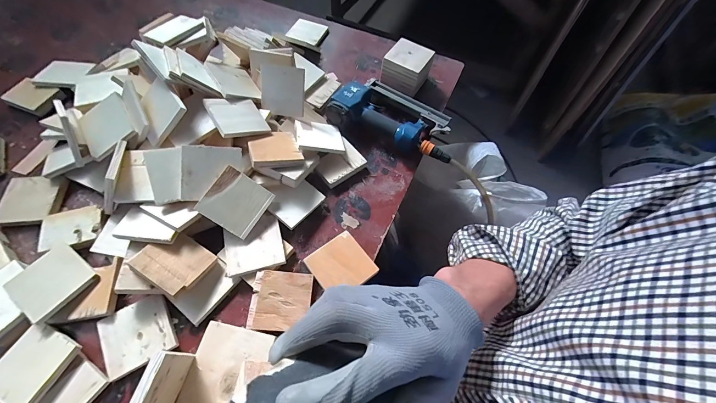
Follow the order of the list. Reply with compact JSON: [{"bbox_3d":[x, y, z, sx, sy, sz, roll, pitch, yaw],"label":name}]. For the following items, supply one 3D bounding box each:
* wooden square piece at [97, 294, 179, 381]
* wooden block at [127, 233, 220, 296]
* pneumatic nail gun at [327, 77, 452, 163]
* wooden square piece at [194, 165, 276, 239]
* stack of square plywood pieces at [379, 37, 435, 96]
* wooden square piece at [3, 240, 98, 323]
[{"bbox_3d":[-0.325,0.196,0.454,0.092,0.012,0.088,-24,66,-16],"label":"wooden square piece"},{"bbox_3d":[-0.277,0.088,0.465,0.089,0.007,0.079,34,48,4],"label":"wooden block"},{"bbox_3d":[0.083,-0.185,0.650,0.260,0.065,0.150,22,63,8],"label":"pneumatic nail gun"},{"bbox_3d":[-0.200,0.001,0.507,0.089,0.006,0.089,37,77,-17],"label":"wooden square piece"},{"bbox_3d":[0.115,-0.307,0.714,0.099,0.080,0.096,27,63,10],"label":"stack of square plywood pieces"},{"bbox_3d":[-0.462,0.118,0.464,0.095,0.016,0.089,33,65,13],"label":"wooden square piece"}]

